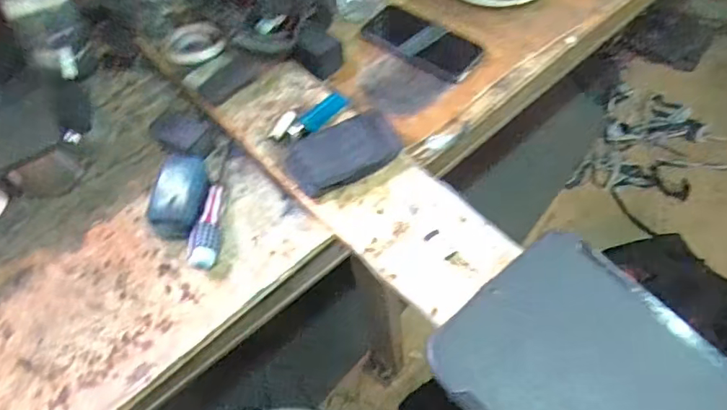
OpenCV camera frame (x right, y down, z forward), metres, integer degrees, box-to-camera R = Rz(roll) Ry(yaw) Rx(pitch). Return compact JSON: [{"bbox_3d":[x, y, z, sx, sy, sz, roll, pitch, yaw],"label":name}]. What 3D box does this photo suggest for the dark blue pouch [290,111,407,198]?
[{"bbox_3d":[-0.020,-0.057,0.588,0.120,0.033,0.055,-25,59,-11],"label":"dark blue pouch"}]

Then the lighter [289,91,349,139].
[{"bbox_3d":[-0.053,-0.109,0.652,0.023,0.014,0.087,32,65,22],"label":"lighter"}]

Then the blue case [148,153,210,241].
[{"bbox_3d":[-0.203,-0.008,0.600,0.056,0.054,0.098,0,58,5],"label":"blue case"}]

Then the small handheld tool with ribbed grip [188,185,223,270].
[{"bbox_3d":[-0.166,0.024,0.583,0.030,0.031,0.099,3,58,7],"label":"small handheld tool with ribbed grip"}]

